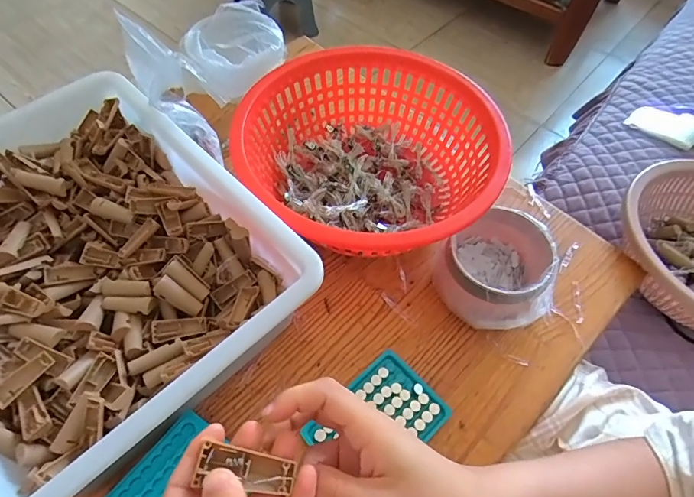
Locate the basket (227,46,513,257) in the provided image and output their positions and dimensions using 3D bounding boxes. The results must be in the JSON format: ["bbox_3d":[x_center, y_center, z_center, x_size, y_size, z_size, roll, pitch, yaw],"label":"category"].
[{"bbox_3d":[0.026,-0.115,0.558,0.312,0.114,0.305,2,57,-2],"label":"basket"}]

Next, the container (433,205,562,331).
[{"bbox_3d":[0.171,0.025,0.506,0.114,0.091,0.121,2,57,-2],"label":"container"}]

